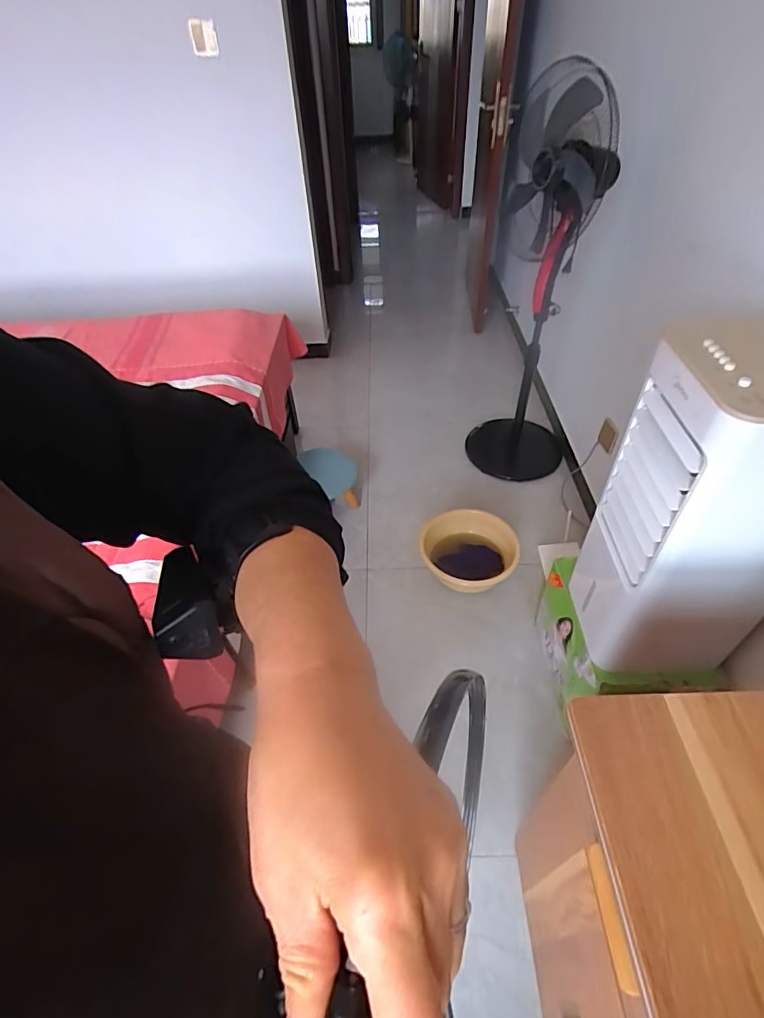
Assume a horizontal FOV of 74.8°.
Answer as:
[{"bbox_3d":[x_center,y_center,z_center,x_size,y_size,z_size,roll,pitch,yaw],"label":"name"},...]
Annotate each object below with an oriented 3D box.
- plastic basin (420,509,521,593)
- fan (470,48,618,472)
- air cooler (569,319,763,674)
[{"bbox_3d":[0.290,0.140,1.603,0.266,0.119,0.289,-2,46,2],"label":"plastic basin"},{"bbox_3d":[0.520,-0.668,1.635,0.363,1.141,0.407,12,48,14],"label":"fan"},{"bbox_3d":[0.572,0.047,0.917,0.278,0.691,0.253,1,46,4],"label":"air cooler"}]

